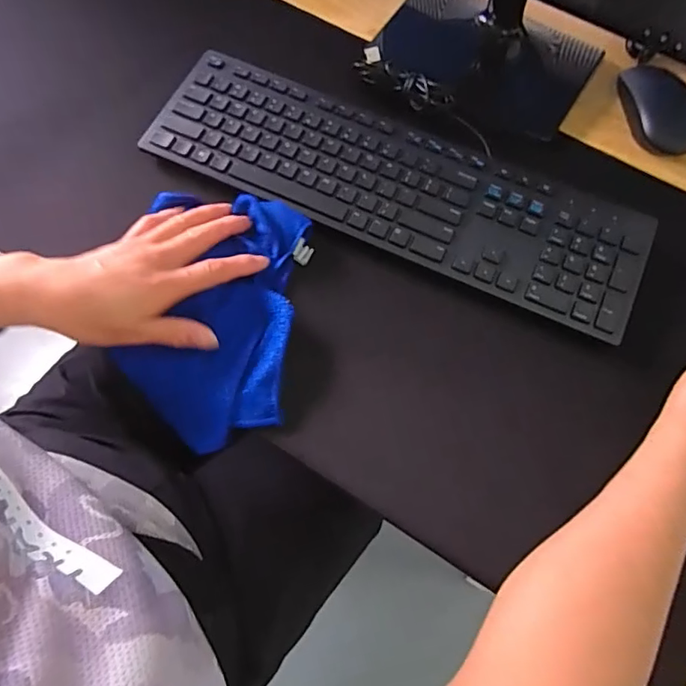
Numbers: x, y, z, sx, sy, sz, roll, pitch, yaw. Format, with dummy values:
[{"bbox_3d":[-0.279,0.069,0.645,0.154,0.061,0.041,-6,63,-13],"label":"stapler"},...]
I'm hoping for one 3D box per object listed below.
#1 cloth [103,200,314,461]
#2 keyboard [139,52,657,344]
[{"bbox_3d":[-0.104,-0.024,0.400,0.127,0.030,0.200,7,69,2],"label":"cloth"},{"bbox_3d":[0.042,-0.137,0.443,0.431,0.017,0.123,24,70,8],"label":"keyboard"}]

